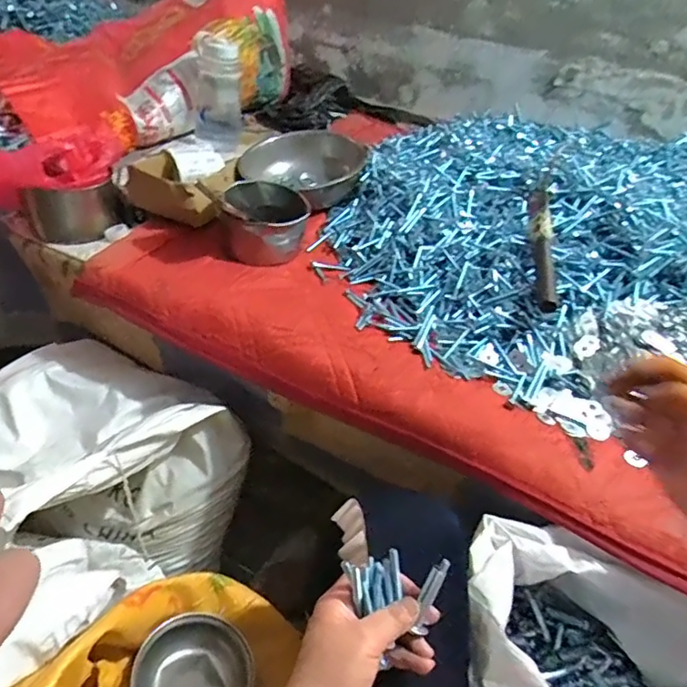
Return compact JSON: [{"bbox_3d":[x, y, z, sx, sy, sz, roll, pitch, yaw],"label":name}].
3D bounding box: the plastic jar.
[{"bbox_3d":[-0.254,-0.514,1.100,0.092,0.198,0.111,-3,44,-11],"label":"plastic jar"}]

